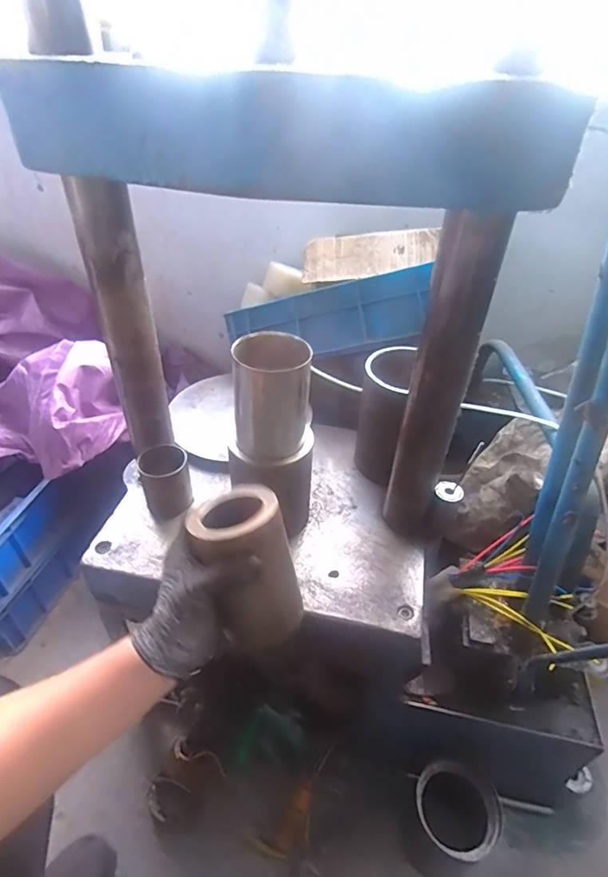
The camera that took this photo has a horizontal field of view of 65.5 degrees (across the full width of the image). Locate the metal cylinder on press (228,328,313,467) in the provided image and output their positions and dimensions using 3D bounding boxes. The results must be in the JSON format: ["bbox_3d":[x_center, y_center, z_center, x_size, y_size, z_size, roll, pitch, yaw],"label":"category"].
[{"bbox_3d":[-0.039,-0.051,0.589,0.097,0.142,0.086,0,40,-3],"label":"metal cylinder on press"}]

